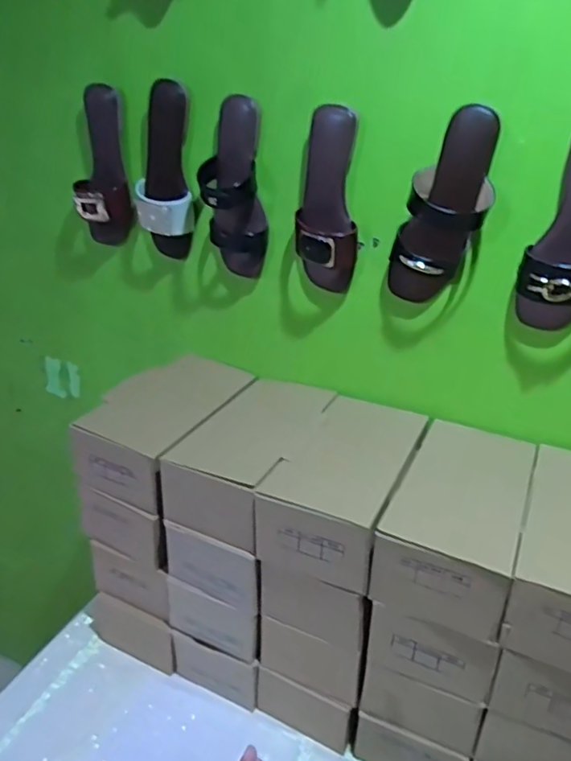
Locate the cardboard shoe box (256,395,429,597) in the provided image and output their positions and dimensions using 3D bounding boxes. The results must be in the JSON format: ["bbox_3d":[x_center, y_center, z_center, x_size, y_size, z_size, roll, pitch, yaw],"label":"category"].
[{"bbox_3d":[0.081,0.132,0.742,0.141,0.101,0.264,14,28,21],"label":"cardboard shoe box"}]

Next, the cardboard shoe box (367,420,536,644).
[{"bbox_3d":[0.215,0.166,0.698,0.141,0.102,0.267,14,28,22],"label":"cardboard shoe box"}]

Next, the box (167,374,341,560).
[{"bbox_3d":[-0.043,0.105,0.820,0.153,0.107,0.280,13,27,20],"label":"box"}]

